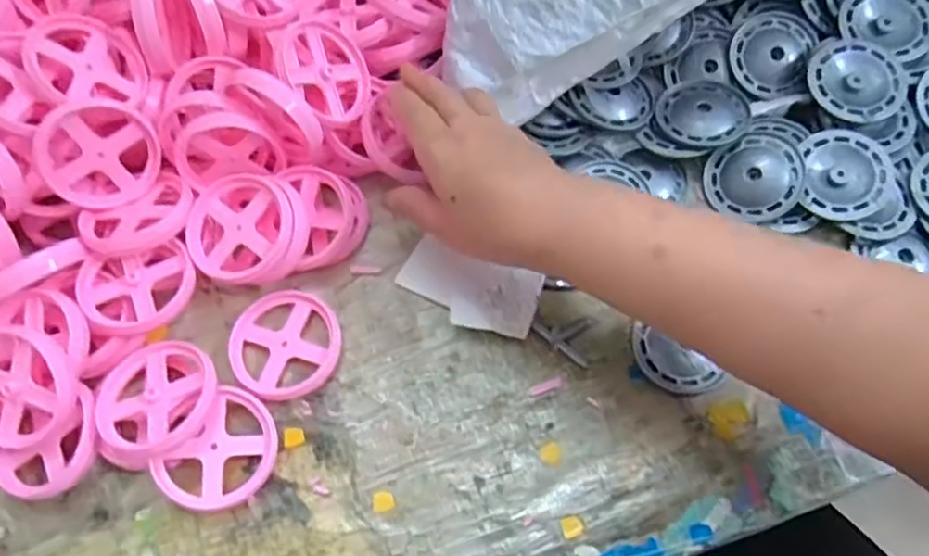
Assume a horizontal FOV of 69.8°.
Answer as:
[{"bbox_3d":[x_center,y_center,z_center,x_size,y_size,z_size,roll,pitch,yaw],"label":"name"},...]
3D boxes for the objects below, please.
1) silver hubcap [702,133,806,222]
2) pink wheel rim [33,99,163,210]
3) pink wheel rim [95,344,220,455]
[{"bbox_3d":[0.176,-0.061,0.406,0.054,0.006,0.051,-3,83,25],"label":"silver hubcap"},{"bbox_3d":[-0.208,-0.070,0.381,0.061,0.060,0.007,-23,35,-28],"label":"pink wheel rim"},{"bbox_3d":[-0.166,0.065,0.360,0.063,0.019,0.063,-6,60,10],"label":"pink wheel rim"}]

